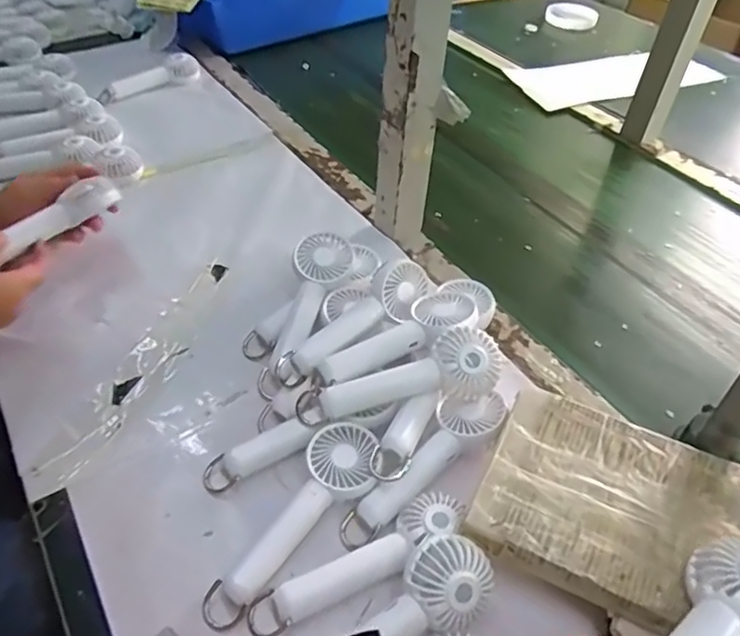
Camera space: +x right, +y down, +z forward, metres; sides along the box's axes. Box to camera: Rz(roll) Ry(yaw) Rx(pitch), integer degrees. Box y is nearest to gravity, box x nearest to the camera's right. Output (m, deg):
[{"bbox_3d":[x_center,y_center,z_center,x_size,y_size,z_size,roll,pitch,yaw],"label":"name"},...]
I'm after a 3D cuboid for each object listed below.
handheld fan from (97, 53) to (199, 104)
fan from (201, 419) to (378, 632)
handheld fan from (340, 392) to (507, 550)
[{"bbox_3d":[-0.335,-0.365,0.923,0.165,0.035,0.046,-31,54,-30],"label":"handheld fan"},{"bbox_3d":[-0.050,0.145,0.435,0.052,0.034,0.163,26,48,21],"label":"fan"},{"bbox_3d":[0.044,0.113,0.463,0.050,0.037,0.154,31,50,25],"label":"handheld fan"}]

